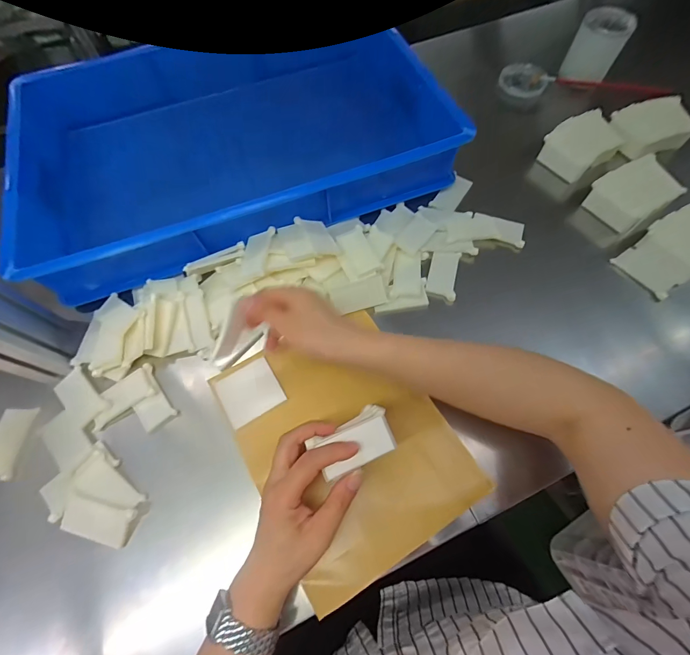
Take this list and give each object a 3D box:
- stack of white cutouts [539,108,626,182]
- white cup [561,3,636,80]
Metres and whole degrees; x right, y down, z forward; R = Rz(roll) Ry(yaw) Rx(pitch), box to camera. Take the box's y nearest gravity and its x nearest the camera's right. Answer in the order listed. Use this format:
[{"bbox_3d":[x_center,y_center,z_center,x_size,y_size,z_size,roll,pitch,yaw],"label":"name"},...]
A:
[{"bbox_3d":[0.377,-0.292,0.544,0.111,0.043,0.086,-35,69,-13],"label":"stack of white cutouts"},{"bbox_3d":[0.468,-0.528,0.637,0.082,0.083,0.088,27,69,13],"label":"white cup"}]

